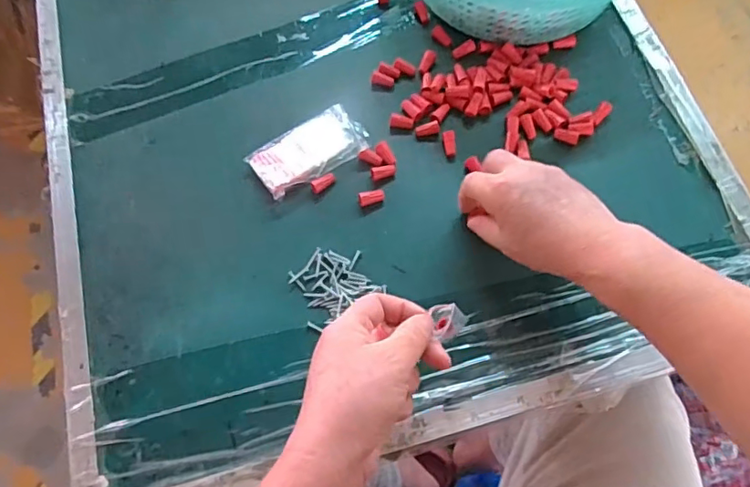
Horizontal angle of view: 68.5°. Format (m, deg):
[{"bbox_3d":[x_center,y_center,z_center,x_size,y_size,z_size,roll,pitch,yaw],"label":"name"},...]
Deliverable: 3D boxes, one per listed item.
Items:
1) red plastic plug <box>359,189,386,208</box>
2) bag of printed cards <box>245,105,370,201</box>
[{"bbox_3d":[-0.003,-0.042,0.492,0.024,0.008,0.012,-19,70,-7],"label":"red plastic plug"},{"bbox_3d":[-0.062,-0.088,0.511,0.103,0.008,0.061,-32,72,-11],"label":"bag of printed cards"}]

